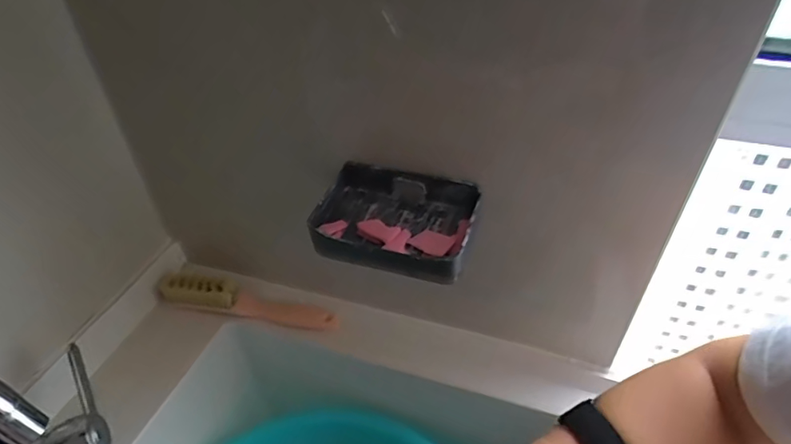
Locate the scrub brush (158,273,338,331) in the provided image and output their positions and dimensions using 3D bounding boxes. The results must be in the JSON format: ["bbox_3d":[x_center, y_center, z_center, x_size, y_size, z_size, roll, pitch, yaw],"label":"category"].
[{"bbox_3d":[-0.177,0.091,0.585,0.218,0.021,0.030,8,42,11],"label":"scrub brush"}]

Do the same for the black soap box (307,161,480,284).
[{"bbox_3d":[-0.001,-0.003,0.420,0.129,0.041,0.085,12,43,15],"label":"black soap box"}]

